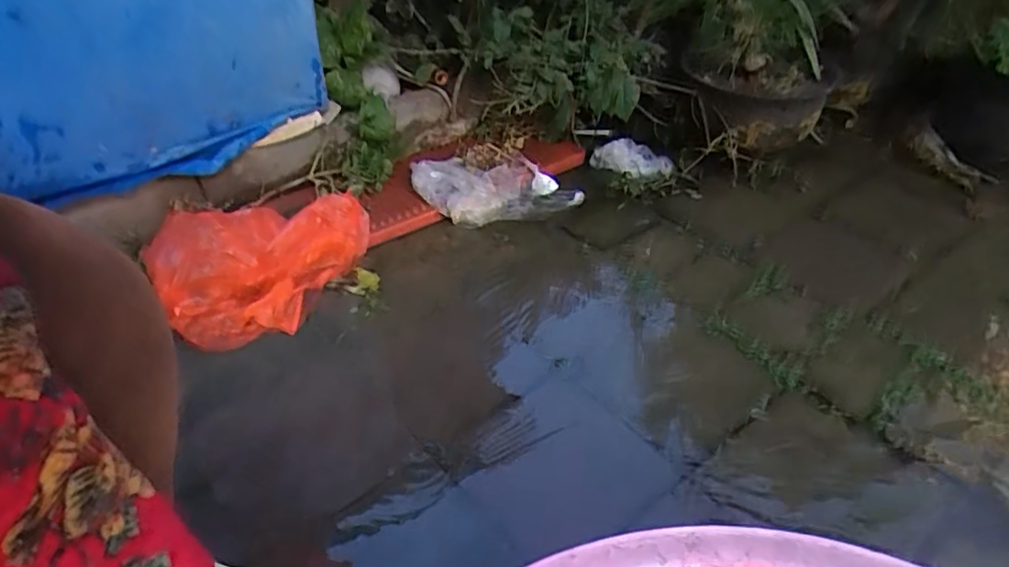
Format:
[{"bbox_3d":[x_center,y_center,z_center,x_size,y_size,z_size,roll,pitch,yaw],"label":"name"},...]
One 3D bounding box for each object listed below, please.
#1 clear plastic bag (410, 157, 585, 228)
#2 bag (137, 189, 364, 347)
[{"bbox_3d":[-0.013,-0.168,1.120,0.296,0.066,0.153,-3,38,-2],"label":"clear plastic bag"},{"bbox_3d":[-0.344,-0.030,0.923,0.303,0.102,0.206,-17,41,-20],"label":"bag"}]

